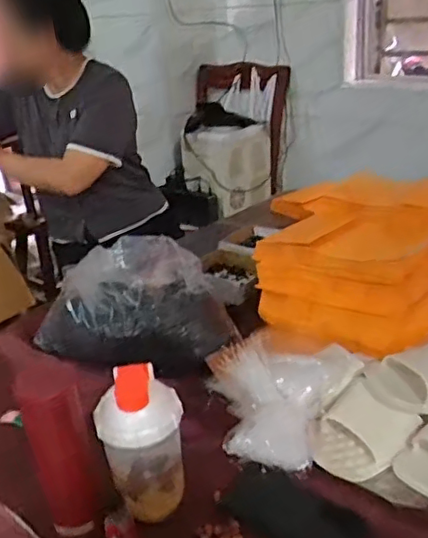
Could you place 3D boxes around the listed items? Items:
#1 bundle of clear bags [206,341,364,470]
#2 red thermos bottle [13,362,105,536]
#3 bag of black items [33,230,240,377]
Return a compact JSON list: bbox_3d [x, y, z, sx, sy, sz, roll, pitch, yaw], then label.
[{"bbox_3d":[0.088,0.191,0.860,0.234,0.079,0.199,1,25,13],"label":"bundle of clear bags"},{"bbox_3d":[-0.167,0.213,0.663,0.063,0.215,0.056,-12,26,-16],"label":"red thermos bottle"},{"bbox_3d":[-0.141,0.064,1.099,0.373,0.183,0.274,-5,25,0],"label":"bag of black items"}]

